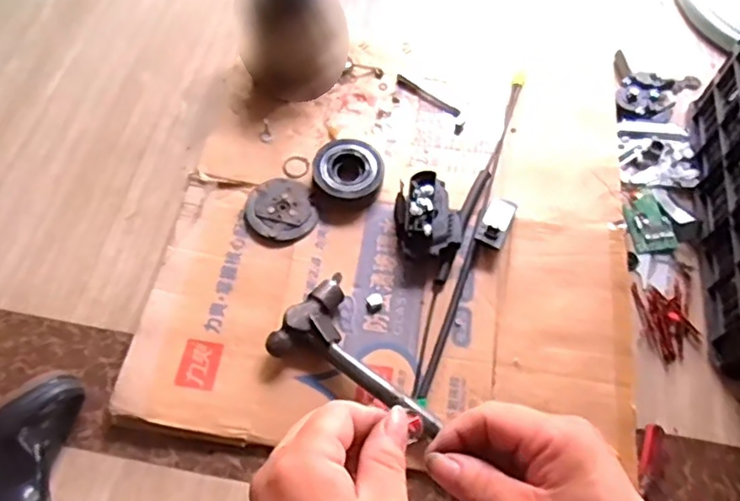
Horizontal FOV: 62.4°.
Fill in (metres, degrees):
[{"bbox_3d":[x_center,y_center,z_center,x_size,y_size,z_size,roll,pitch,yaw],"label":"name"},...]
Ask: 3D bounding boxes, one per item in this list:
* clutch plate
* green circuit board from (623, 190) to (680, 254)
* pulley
[{"bbox_3d":[-0.129,-0.057,0.886,0.093,0.017,0.106,-17,63,-11],"label":"clutch plate"},{"bbox_3d":[0.414,-0.044,0.910,0.062,0.008,0.099,-7,61,-6],"label":"green circuit board"},{"bbox_3d":[-0.032,-0.115,0.896,0.102,0.038,0.096,8,61,5],"label":"pulley"}]

